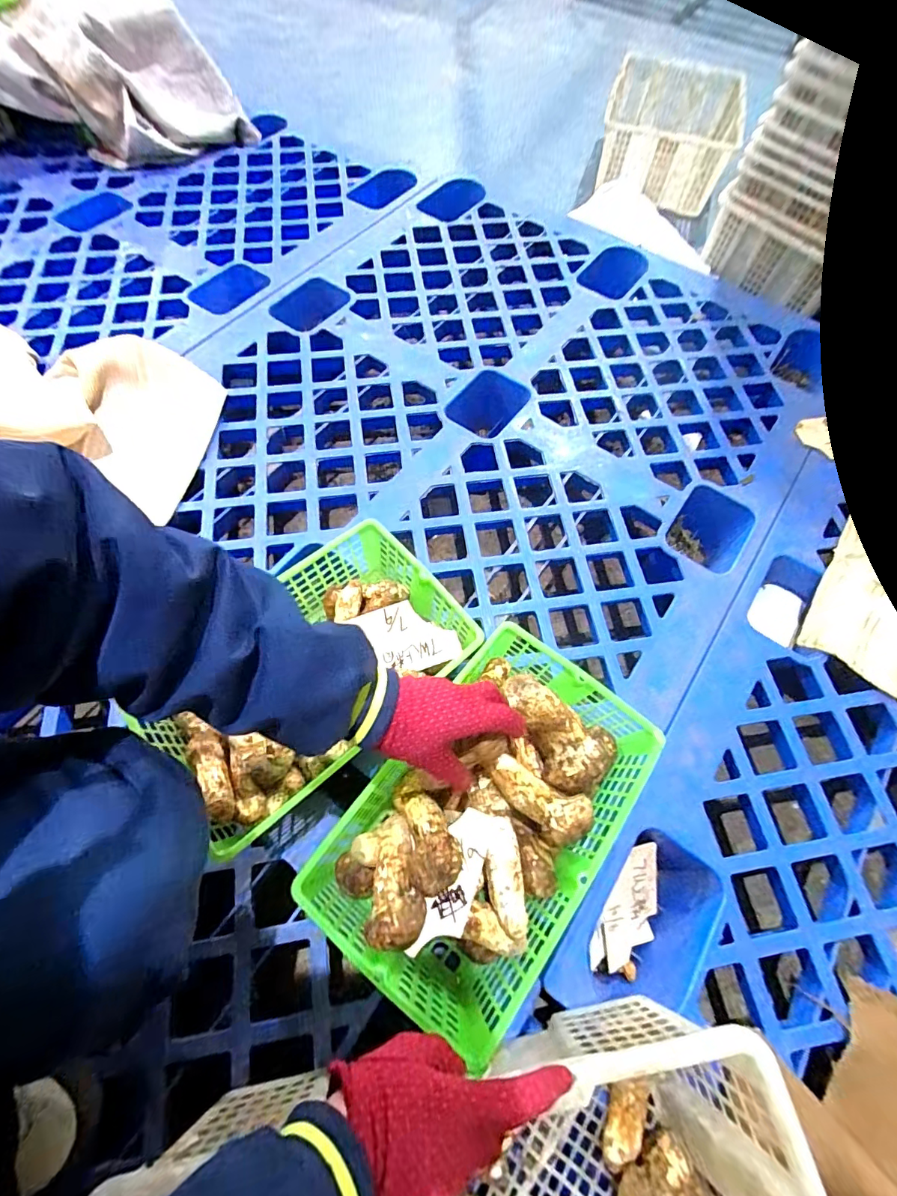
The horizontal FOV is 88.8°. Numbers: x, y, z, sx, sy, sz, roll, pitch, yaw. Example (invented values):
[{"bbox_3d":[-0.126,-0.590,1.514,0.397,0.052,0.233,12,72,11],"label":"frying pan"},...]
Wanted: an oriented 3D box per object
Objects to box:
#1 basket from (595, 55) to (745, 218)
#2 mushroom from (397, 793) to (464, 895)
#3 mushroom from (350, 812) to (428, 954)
[{"bbox_3d":[0.583,-1.250,1.227,0.307,0.145,0.415,16,67,5],"label":"basket"},{"bbox_3d":[-0.019,0.235,0.445,0.049,0.051,0.094,-21,38,-10],"label":"mushroom"},{"bbox_3d":[-0.056,0.269,0.429,0.057,0.043,0.108,-15,43,-8],"label":"mushroom"}]

